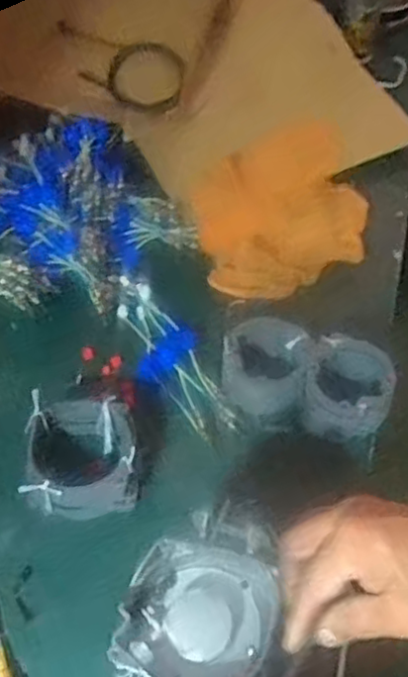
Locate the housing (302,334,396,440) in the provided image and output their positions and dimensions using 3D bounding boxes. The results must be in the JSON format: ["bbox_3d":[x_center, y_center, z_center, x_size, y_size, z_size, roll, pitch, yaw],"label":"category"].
[{"bbox_3d":[0.171,0.063,0.796,0.104,0.072,0.105,22,60,19],"label":"housing"}]

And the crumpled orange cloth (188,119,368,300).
[{"bbox_3d":[0.110,-0.188,0.973,0.244,0.061,0.256,-12,55,-4],"label":"crumpled orange cloth"}]

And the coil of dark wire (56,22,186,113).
[{"bbox_3d":[-0.135,-0.424,1.058,0.213,0.021,0.113,13,87,8],"label":"coil of dark wire"}]

